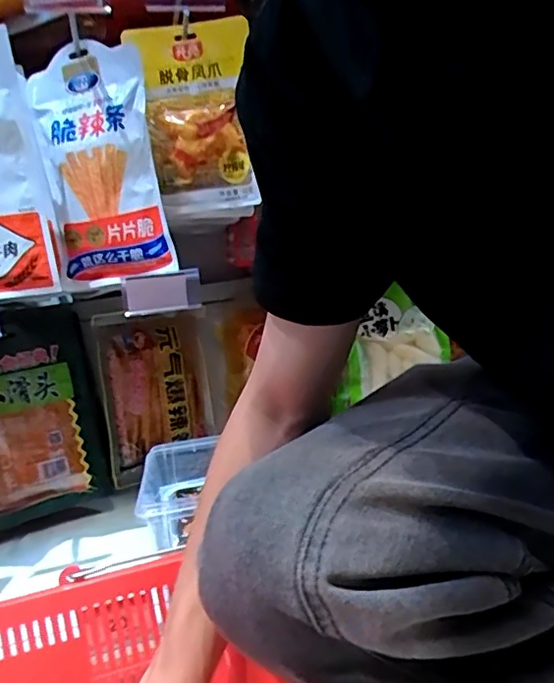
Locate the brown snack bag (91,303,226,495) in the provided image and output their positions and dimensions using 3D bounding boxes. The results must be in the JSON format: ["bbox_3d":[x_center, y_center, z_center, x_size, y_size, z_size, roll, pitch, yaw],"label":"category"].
[{"bbox_3d":[-0.185,0.077,0.889,0.186,0.240,0.040,-11,9,-25],"label":"brown snack bag"}]

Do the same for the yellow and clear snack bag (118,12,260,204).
[{"bbox_3d":[-0.088,-0.252,0.626,0.114,0.188,0.030,-8,8,0],"label":"yellow and clear snack bag"}]

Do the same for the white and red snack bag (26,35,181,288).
[{"bbox_3d":[-0.195,-0.198,0.627,0.127,0.256,0.032,-7,4,12],"label":"white and red snack bag"}]

